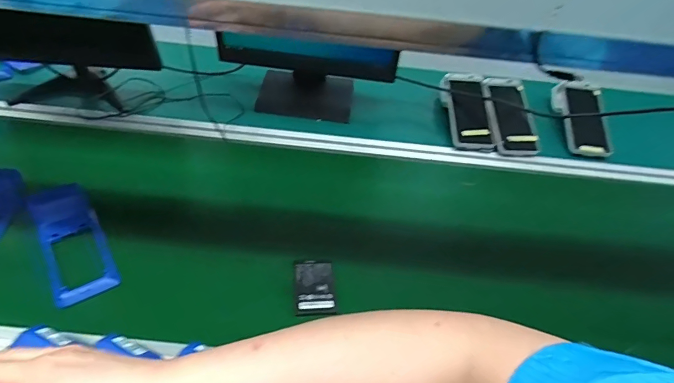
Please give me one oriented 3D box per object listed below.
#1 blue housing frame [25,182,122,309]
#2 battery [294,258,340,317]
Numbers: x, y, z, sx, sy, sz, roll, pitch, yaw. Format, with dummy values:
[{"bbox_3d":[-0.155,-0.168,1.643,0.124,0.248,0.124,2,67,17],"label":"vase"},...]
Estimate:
[{"bbox_3d":[-0.394,0.070,0.642,0.082,0.033,0.204,-23,54,-25],"label":"blue housing frame"},{"bbox_3d":[-0.031,0.138,0.630,0.058,0.012,0.087,-2,48,-8],"label":"battery"}]

